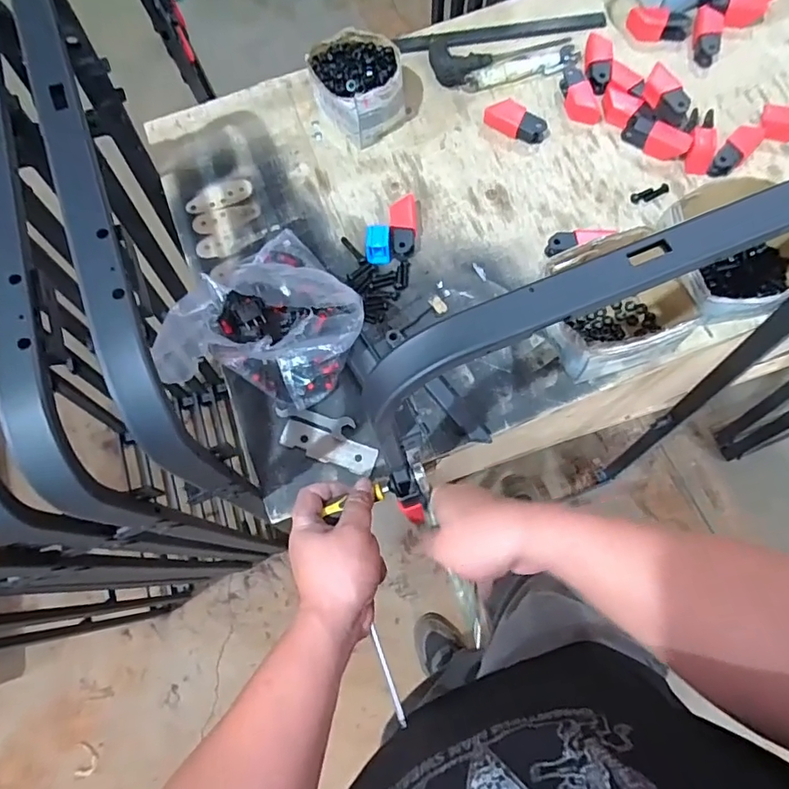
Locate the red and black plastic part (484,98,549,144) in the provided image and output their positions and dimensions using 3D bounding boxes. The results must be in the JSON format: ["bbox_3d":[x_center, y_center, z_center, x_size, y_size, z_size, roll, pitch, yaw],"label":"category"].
[{"bbox_3d":[0.171,-0.382,0.737,0.088,0.034,0.030,26,77,9],"label":"red and black plastic part"}]

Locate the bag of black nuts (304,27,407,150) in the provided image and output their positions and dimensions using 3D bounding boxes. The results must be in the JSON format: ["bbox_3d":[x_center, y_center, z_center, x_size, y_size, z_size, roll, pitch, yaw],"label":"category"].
[{"bbox_3d":[-0.048,-0.429,0.733,0.114,0.073,0.133,-30,74,-7],"label":"bag of black nuts"}]

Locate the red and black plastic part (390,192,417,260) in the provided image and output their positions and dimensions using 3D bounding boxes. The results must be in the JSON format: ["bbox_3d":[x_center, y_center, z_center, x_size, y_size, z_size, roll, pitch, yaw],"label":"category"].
[{"bbox_3d":[0.011,-0.223,0.694,0.034,0.026,0.085,-2,72,-1],"label":"red and black plastic part"}]

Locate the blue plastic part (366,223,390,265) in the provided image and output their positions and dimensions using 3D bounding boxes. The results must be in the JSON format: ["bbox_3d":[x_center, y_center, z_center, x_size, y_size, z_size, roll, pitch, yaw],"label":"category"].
[{"bbox_3d":[-0.021,-0.195,0.685,0.030,0.031,0.040,-2,74,2],"label":"blue plastic part"}]

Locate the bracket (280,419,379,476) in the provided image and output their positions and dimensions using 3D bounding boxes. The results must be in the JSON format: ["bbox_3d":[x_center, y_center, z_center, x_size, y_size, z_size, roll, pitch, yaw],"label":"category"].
[{"bbox_3d":[-0.078,0.064,0.622,0.115,0.009,0.034,19,73,6],"label":"bracket"}]

